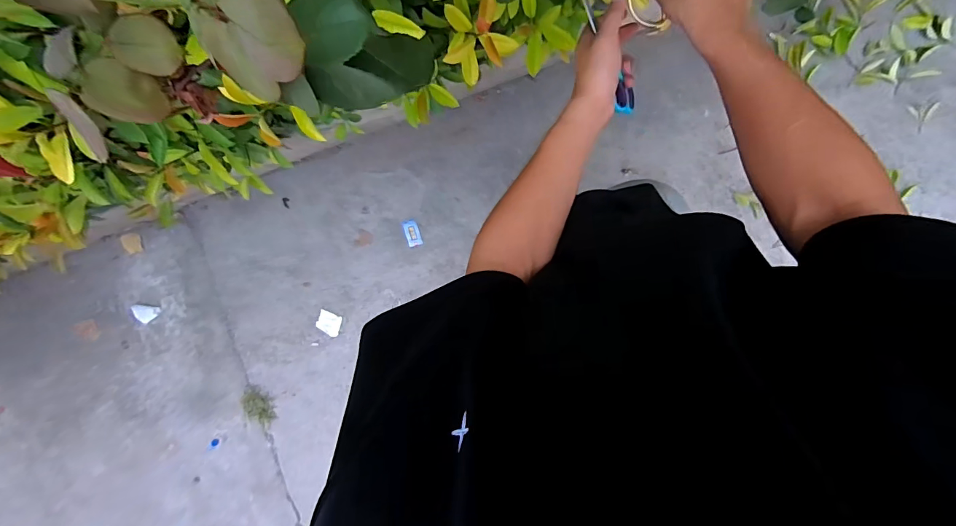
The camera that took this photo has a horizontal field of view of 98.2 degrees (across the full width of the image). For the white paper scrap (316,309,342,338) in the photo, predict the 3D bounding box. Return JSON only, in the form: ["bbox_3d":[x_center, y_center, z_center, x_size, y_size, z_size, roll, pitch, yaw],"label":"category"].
[{"bbox_3d":[-0.589,0.241,1.639,0.092,0.008,0.097,20,100,-23],"label":"white paper scrap"}]

